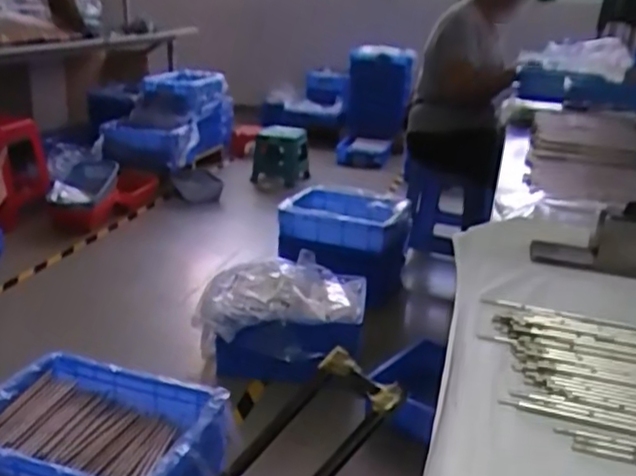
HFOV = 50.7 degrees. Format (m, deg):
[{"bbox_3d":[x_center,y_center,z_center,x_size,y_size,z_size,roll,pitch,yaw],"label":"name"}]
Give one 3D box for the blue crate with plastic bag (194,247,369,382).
[{"bbox_3d":[-0.103,0.248,1.891,0.451,0.304,0.300,1,21,-2],"label":"blue crate with plastic bag"}]

